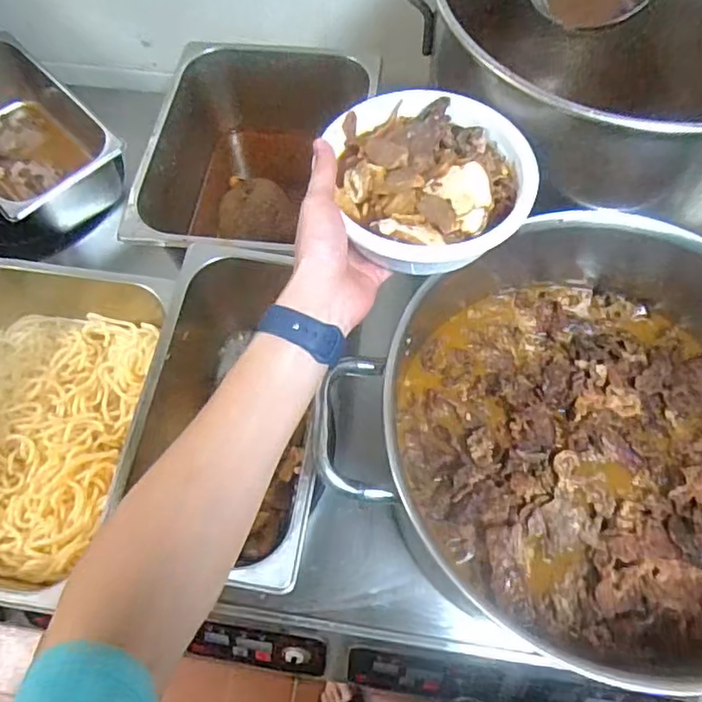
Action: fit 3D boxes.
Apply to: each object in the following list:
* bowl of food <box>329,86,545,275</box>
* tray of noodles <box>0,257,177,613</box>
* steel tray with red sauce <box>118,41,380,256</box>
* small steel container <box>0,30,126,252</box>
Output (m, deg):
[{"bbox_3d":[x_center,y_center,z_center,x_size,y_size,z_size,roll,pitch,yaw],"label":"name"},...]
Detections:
[{"bbox_3d":[0.065,-0.139,0.480,0.149,0.060,0.156,0,65,0],"label":"bowl of food"},{"bbox_3d":[-0.325,0.066,0.592,0.266,0.115,0.352,11,66,6],"label":"tray of noodles"},{"bbox_3d":[-0.110,-0.228,0.755,0.249,0.156,0.328,6,65,3],"label":"steel tray with red sauce"},{"bbox_3d":[-0.458,-0.295,0.828,0.168,0.101,0.327,-39,71,-16],"label":"small steel container"}]

